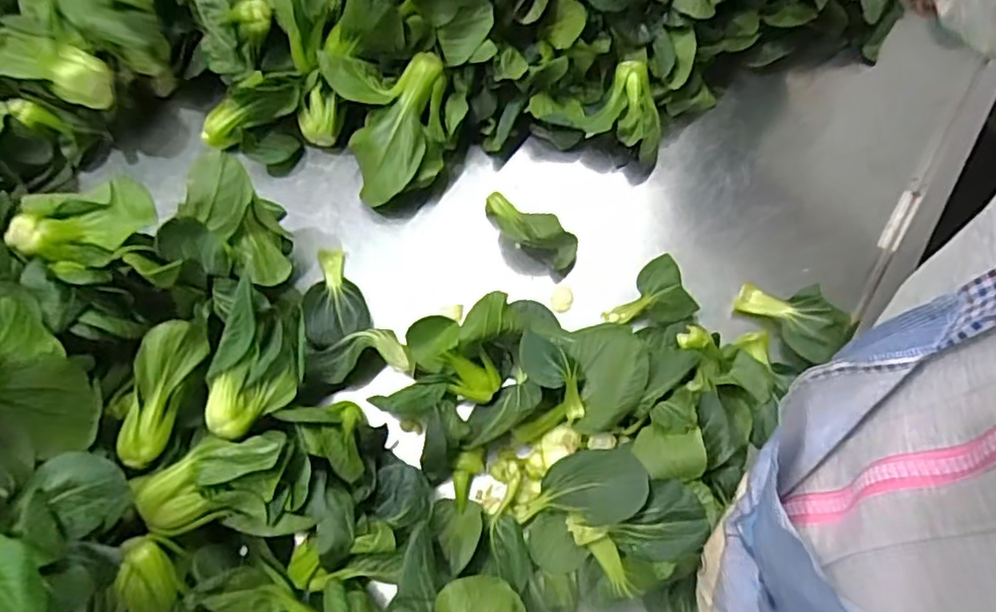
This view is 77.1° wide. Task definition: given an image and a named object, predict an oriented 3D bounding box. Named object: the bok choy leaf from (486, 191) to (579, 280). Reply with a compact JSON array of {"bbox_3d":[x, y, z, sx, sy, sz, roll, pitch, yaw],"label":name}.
[{"bbox_3d":[0.030,-0.065,0.526,0.040,0.019,0.091,-39,73,-14],"label":"bok choy leaf"}]

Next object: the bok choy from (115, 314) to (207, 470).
[{"bbox_3d":[-0.229,0.055,0.417,0.029,0.035,0.098,15,69,7],"label":"bok choy"}]

